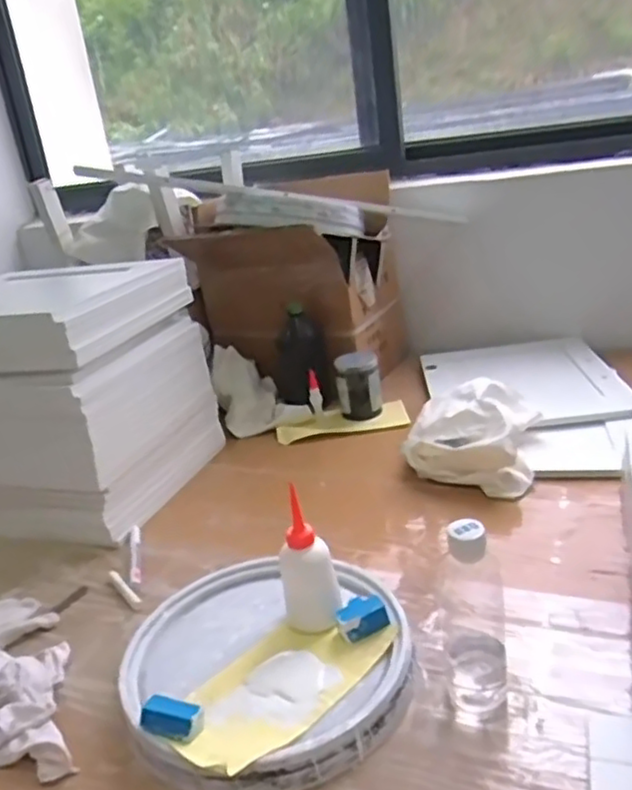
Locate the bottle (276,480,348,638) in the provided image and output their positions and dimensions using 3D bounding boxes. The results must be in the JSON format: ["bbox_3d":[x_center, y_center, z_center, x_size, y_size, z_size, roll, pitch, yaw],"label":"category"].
[{"bbox_3d":[-0.009,0.179,0.728,0.061,0.138,0.057,-8,20,-1],"label":"bottle"}]

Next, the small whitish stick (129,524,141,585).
[{"bbox_3d":[-0.247,0.221,0.940,0.016,0.019,0.134,-12,21,-10],"label":"small whitish stick"}]

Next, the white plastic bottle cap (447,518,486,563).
[{"bbox_3d":[0.128,0.123,0.582,0.030,0.023,0.033,-5,21,8],"label":"white plastic bottle cap"}]

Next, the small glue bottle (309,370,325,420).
[{"bbox_3d":[-0.003,-0.009,1.272,0.025,0.073,0.023,-7,21,3],"label":"small glue bottle"}]

